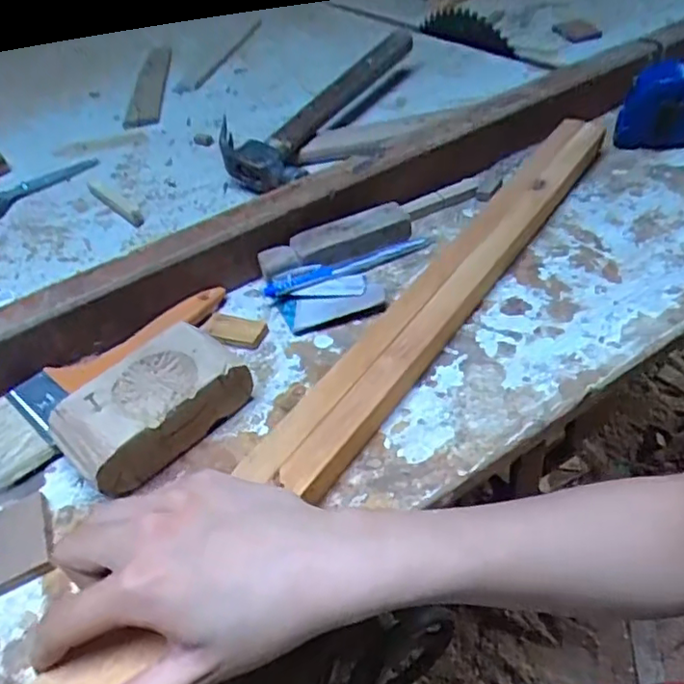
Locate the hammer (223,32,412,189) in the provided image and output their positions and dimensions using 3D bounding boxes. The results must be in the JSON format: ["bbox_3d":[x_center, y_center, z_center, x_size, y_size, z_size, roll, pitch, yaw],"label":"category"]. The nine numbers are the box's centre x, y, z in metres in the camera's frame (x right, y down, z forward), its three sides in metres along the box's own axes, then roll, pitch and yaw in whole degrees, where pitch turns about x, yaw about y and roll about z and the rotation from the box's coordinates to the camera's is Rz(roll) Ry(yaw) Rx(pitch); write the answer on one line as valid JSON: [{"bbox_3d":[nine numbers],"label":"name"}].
[{"bbox_3d":[-0.020,-0.250,0.626,0.098,0.054,0.290,13,47,23],"label":"hammer"}]

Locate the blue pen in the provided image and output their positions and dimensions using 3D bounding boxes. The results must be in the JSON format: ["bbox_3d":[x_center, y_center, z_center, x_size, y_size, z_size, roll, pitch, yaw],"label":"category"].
[{"bbox_3d":[0.009,-0.057,0.444,0.136,0.011,0.013,-22,44,-13],"label":"blue pen"}]

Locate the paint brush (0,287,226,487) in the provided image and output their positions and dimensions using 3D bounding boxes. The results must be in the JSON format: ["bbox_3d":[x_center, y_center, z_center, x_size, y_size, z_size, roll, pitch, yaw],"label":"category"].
[{"bbox_3d":[-0.151,0.018,0.394,0.182,0.012,0.068,-37,49,-27],"label":"paint brush"}]

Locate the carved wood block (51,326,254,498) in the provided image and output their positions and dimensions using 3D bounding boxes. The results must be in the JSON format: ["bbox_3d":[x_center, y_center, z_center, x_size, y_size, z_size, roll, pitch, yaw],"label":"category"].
[{"bbox_3d":[-0.111,0.035,0.349,0.100,0.031,0.061,-37,49,-27],"label":"carved wood block"}]

